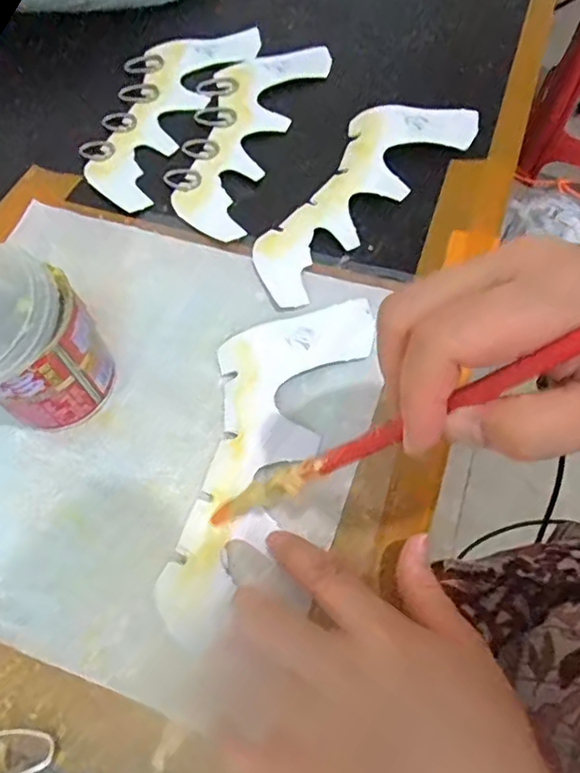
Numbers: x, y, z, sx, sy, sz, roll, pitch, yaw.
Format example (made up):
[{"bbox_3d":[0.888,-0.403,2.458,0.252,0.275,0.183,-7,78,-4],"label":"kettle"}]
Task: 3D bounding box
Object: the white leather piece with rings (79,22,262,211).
[{"bbox_3d":[-0.102,-0.224,0.470,0.091,0.005,0.215,15,62,10],"label":"white leather piece with rings"}]

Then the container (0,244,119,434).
[{"bbox_3d":[-0.137,-0.022,0.308,0.068,0.092,0.061,-39,66,-18],"label":"container"}]

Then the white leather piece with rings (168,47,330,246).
[{"bbox_3d":[-0.041,-0.199,0.456,0.084,0.008,0.214,15,62,10],"label":"white leather piece with rings"}]

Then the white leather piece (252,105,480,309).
[{"bbox_3d":[0.044,-0.142,0.418,0.074,0.008,0.218,36,69,17],"label":"white leather piece"}]

